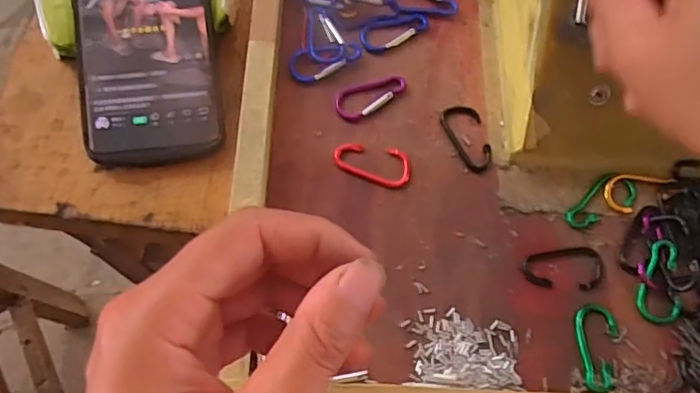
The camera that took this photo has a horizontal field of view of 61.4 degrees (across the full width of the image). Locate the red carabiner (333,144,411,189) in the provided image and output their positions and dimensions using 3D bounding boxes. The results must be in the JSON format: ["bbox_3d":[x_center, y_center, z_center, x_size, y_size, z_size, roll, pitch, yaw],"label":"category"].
[{"bbox_3d":[0.013,-0.020,0.336,0.044,0.004,0.021,20,69,5],"label":"red carabiner"}]

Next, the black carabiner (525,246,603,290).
[{"bbox_3d":[0.116,0.039,0.317,0.043,0.004,0.024,-5,69,-5],"label":"black carabiner"}]

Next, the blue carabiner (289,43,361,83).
[{"bbox_3d":[-0.015,-0.085,0.358,0.045,0.007,0.021,-26,72,-12],"label":"blue carabiner"}]

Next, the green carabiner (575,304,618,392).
[{"bbox_3d":[0.129,0.077,0.303,0.022,0.004,0.043,-1,68,-3],"label":"green carabiner"}]

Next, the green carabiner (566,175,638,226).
[{"bbox_3d":[0.142,0.001,0.334,0.046,0.004,0.021,-23,71,-11],"label":"green carabiner"}]

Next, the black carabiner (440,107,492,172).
[{"bbox_3d":[0.069,-0.034,0.345,0.022,0.004,0.043,-15,70,-8],"label":"black carabiner"}]

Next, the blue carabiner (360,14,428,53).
[{"bbox_3d":[0.028,-0.104,0.370,0.045,0.005,0.021,-21,71,-11],"label":"blue carabiner"}]

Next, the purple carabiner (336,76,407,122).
[{"bbox_3d":[0.012,-0.062,0.352,0.045,0.005,0.022,-30,73,-13],"label":"purple carabiner"}]

